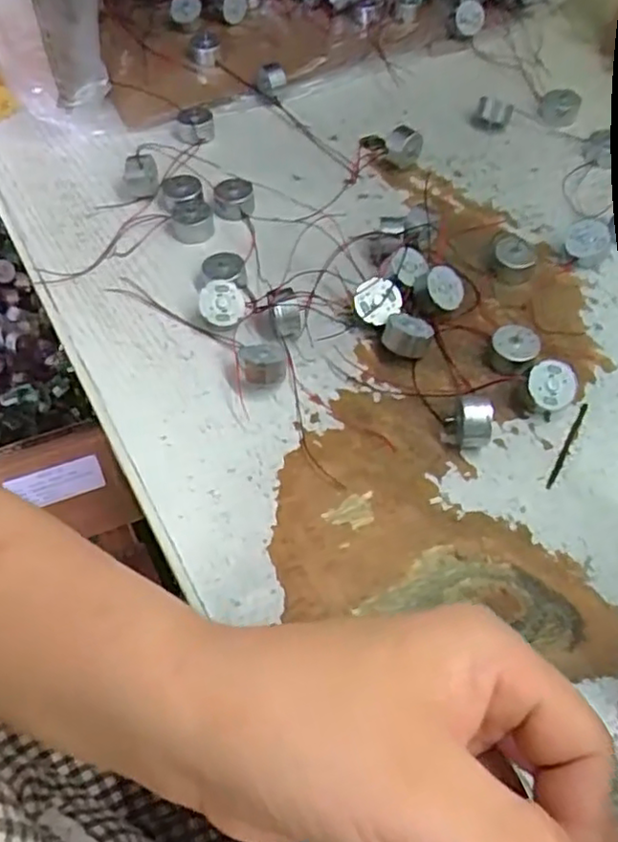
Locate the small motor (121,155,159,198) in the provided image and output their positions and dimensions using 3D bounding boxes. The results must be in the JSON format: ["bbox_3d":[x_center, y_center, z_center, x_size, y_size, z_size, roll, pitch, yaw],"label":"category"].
[{"bbox_3d":[-0.102,-0.149,0.400,0.021,0.022,0.015,-15,56,-11],"label":"small motor"}]

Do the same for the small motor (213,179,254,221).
[{"bbox_3d":[-0.045,-0.134,0.394,0.024,0.013,0.020,-7,55,-5],"label":"small motor"}]

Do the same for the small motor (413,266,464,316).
[{"bbox_3d":[0.069,-0.069,0.347,0.023,0.015,0.023,-8,88,-26],"label":"small motor"}]

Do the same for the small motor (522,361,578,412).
[{"bbox_3d":[0.113,-0.016,0.312,0.025,0.015,0.025,1,86,-10],"label":"small motor"}]

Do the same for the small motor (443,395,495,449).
[{"bbox_3d":[0.073,-0.002,0.300,0.015,0.026,0.024,-18,56,-13],"label":"small motor"}]

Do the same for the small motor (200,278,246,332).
[{"bbox_3d":[-0.045,-0.061,0.343,0.024,0.011,0.024,33,80,-7],"label":"small motor"}]

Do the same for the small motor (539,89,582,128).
[{"bbox_3d":[0.171,-0.215,0.447,0.023,0.017,0.020,-3,56,0],"label":"small motor"}]

